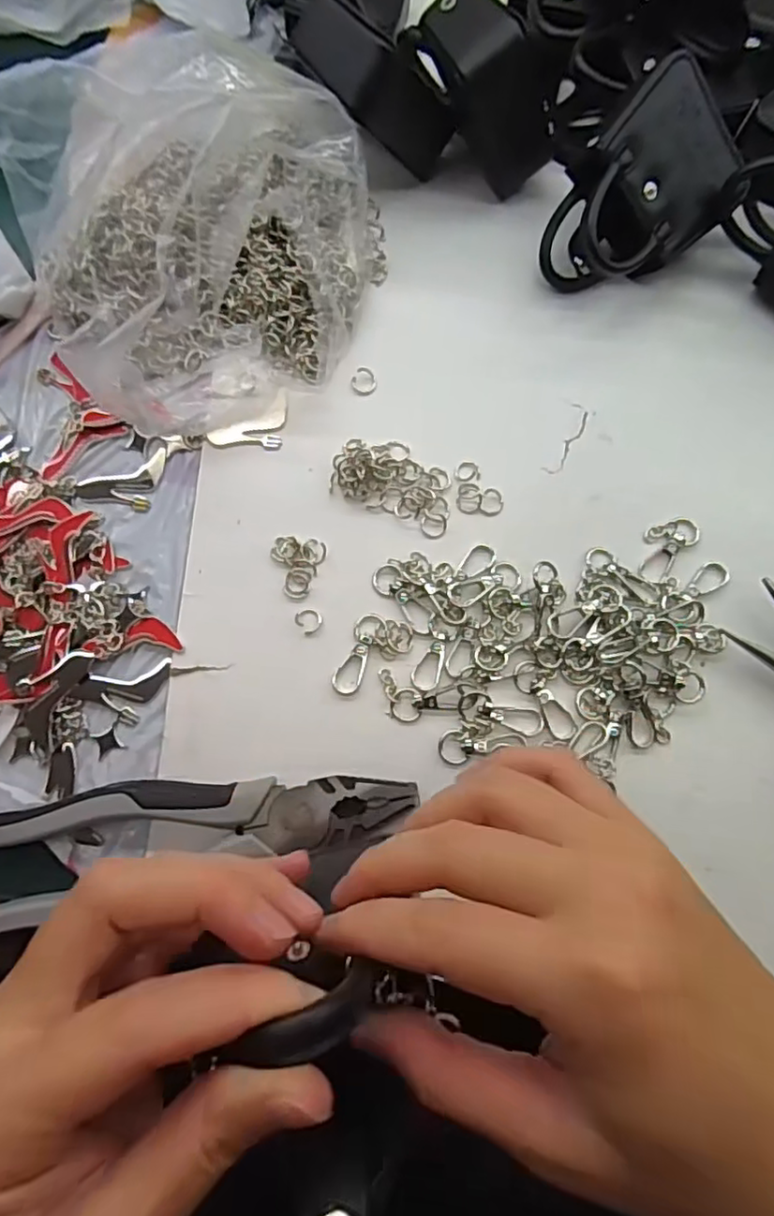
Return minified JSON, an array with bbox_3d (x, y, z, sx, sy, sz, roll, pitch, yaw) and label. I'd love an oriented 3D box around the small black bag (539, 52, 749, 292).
[{"bbox_3d":[0.124,-0.212,0.311,0.100,0.045,0.077,-35,114,-4],"label":"small black bag"}]

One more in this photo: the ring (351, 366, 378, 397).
[{"bbox_3d":[-0.012,-0.118,0.322,0.013,0.004,0.014,-1,78,-1],"label":"ring"}]

